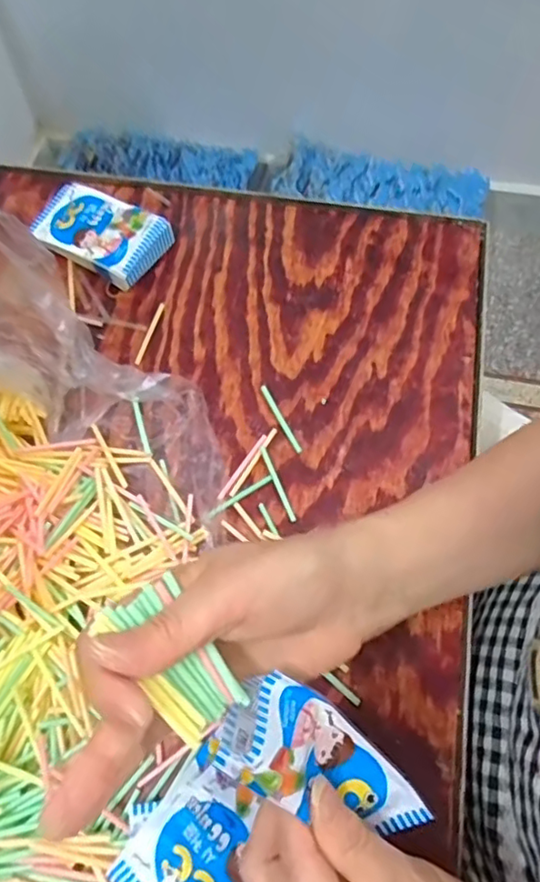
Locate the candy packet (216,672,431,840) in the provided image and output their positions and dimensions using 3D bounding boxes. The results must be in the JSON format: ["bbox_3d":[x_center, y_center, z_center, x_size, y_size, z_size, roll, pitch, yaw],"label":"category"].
[{"bbox_3d":[0.027,0.145,0.265,0.098,0.029,0.044,34,67,-17],"label":"candy packet"}]

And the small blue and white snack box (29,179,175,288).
[{"bbox_3d":[-0.151,-0.183,0.527,0.113,0.032,0.072,24,68,13],"label":"small blue and white snack box"}]

